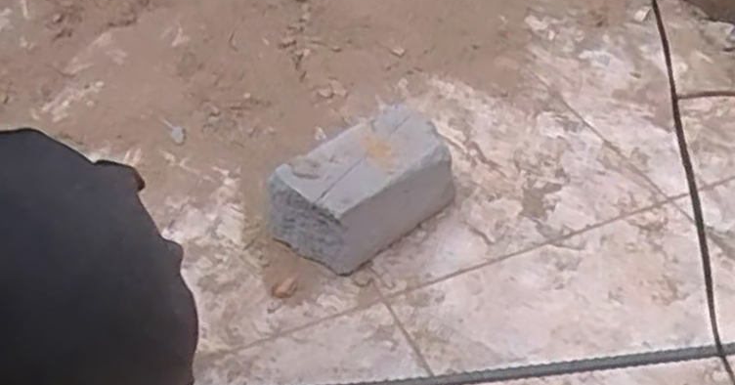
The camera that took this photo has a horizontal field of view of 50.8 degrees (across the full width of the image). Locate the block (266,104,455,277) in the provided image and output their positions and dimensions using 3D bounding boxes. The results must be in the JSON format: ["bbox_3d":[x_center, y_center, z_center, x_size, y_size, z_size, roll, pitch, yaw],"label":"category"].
[{"bbox_3d":[-0.001,-0.004,0.868,0.201,0.103,0.116,-29,51,-31],"label":"block"}]

